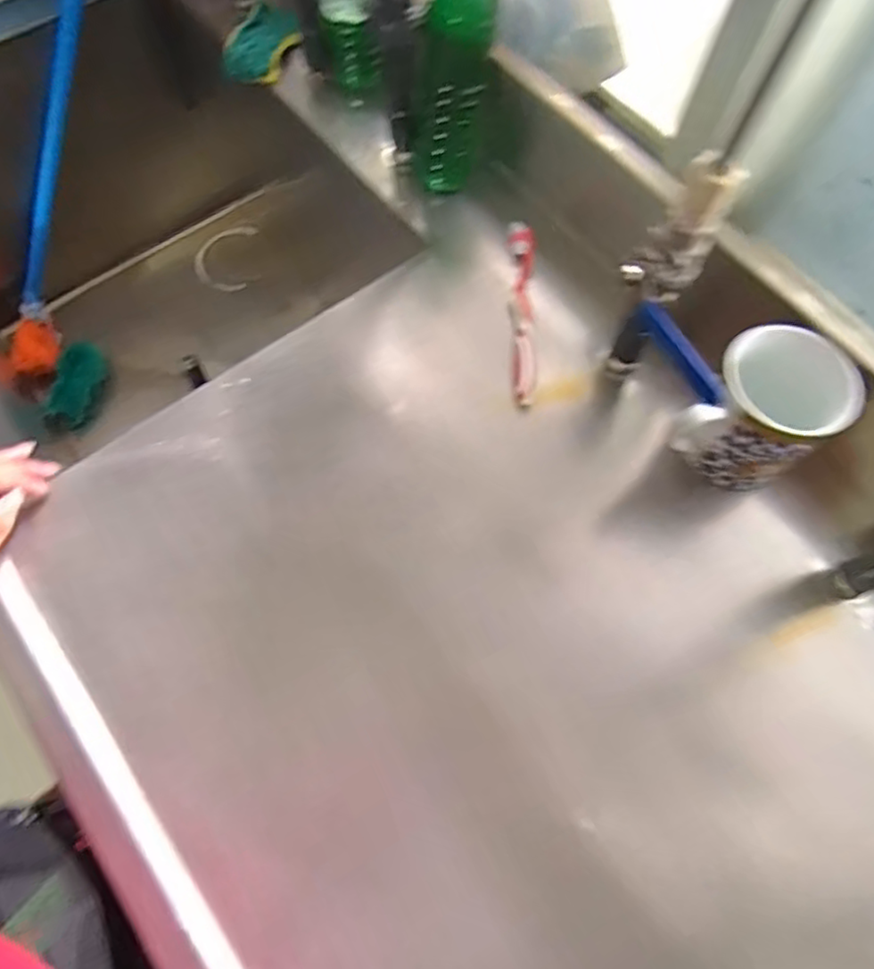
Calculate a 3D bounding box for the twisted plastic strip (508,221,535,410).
[{"bbox_3d":[0.076,-0.154,0.570,0.022,0.010,0.184,2,70,1],"label":"twisted plastic strip"}]

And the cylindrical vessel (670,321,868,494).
[{"bbox_3d":[0.239,-0.051,0.482,0.091,0.091,0.105,34,74,11],"label":"cylindrical vessel"}]

